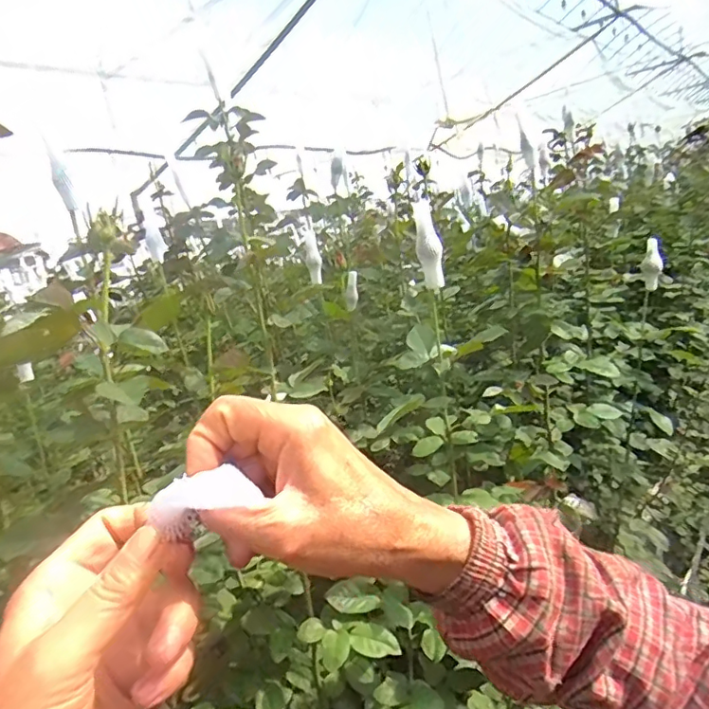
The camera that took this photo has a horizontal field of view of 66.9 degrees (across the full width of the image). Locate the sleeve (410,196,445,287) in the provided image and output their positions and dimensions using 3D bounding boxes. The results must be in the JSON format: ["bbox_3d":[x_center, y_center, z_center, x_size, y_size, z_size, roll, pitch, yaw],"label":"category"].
[{"bbox_3d":[0.087,-0.128,0.630,0.028,0.100,0.034,-6,14,4],"label":"sleeve"}]

